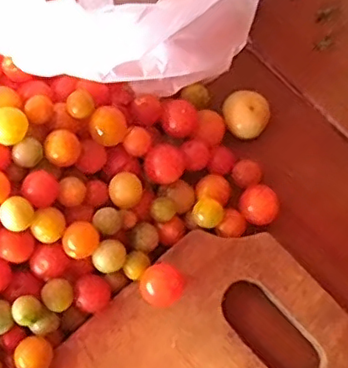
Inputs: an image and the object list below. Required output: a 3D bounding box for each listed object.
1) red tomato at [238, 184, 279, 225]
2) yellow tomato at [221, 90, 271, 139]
[{"bbox_3d":[0.047,0.013,0.335,0.021,0.019,0.021,1,72,-2],"label":"red tomato"},{"bbox_3d":[0.041,-0.038,0.348,0.026,0.023,0.026,1,72,-2],"label":"yellow tomato"}]

